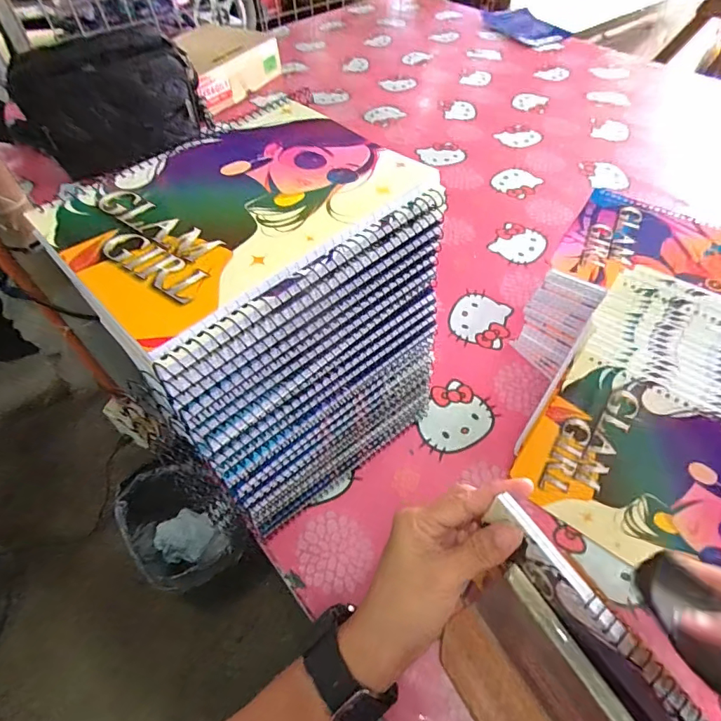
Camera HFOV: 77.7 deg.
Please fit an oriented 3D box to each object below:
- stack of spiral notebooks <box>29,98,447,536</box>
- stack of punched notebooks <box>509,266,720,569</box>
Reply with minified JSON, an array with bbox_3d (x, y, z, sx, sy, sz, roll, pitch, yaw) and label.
[{"bbox_3d":[-0.065,-0.018,0.363,0.201,0.261,0.163,-33,59,-22],"label":"stack of spiral notebooks"},{"bbox_3d":[0.265,0.060,0.373,0.200,0.136,0.181,29,59,22],"label":"stack of punched notebooks"}]

